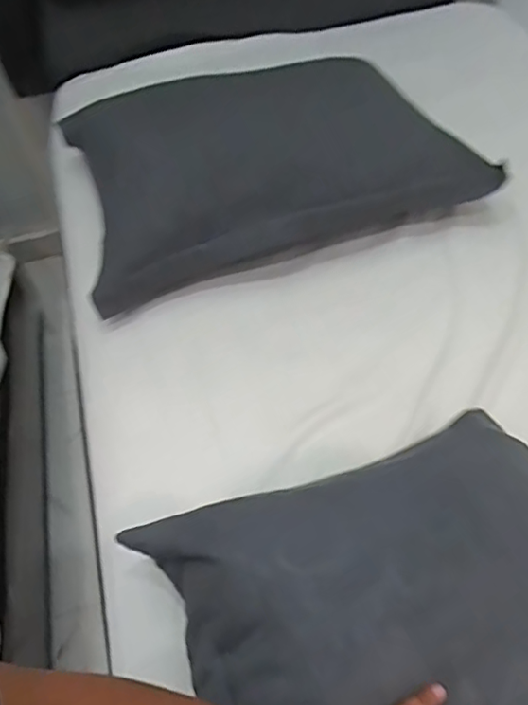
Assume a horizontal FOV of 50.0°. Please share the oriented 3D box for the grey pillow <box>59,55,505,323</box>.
[{"bbox_3d":[-0.005,-0.348,1.005,0.638,0.201,0.409,-16,54,-8],"label":"grey pillow"}]

